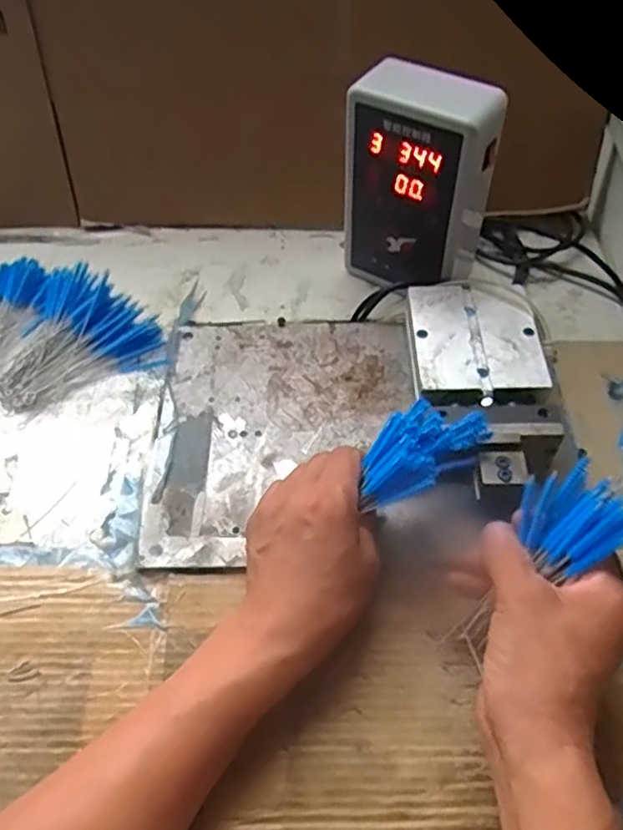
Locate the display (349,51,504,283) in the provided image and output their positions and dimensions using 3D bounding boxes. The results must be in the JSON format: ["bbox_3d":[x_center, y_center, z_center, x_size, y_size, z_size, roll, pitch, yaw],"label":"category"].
[{"bbox_3d":[0.086,-0.182,0.550,0.111,0.181,0.063,30,59,22],"label":"display"}]

